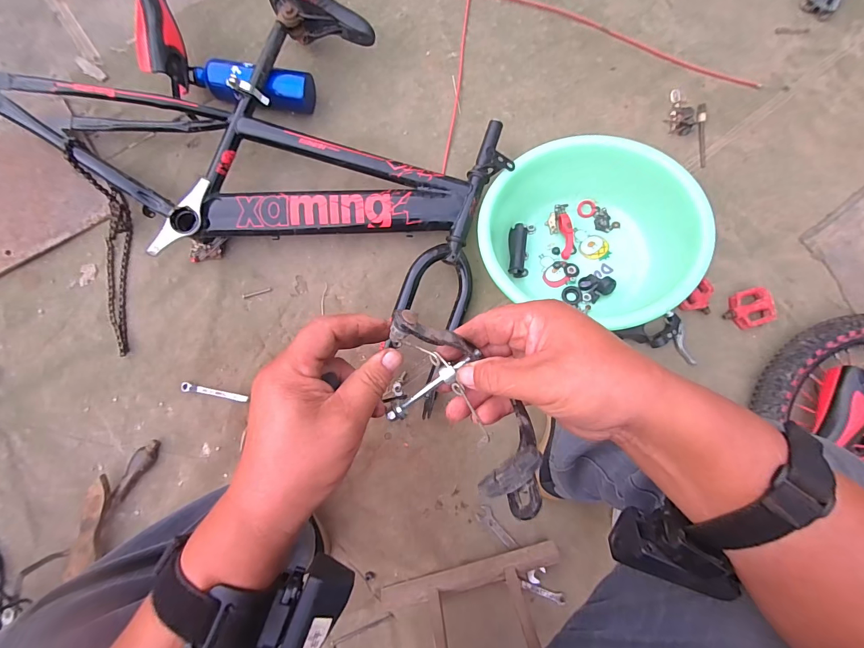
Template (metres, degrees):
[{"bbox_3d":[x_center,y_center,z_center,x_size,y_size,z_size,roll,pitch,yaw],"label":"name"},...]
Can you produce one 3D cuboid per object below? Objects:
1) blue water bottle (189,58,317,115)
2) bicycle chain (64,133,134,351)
[{"bbox_3d":[-0.341,-0.445,0.727,0.225,0.072,0.084,2,84,-4],"label":"blue water bottle"},{"bbox_3d":[-0.581,-0.125,0.678,0.049,0.107,0.363,-1,100,-4],"label":"bicycle chain"}]

